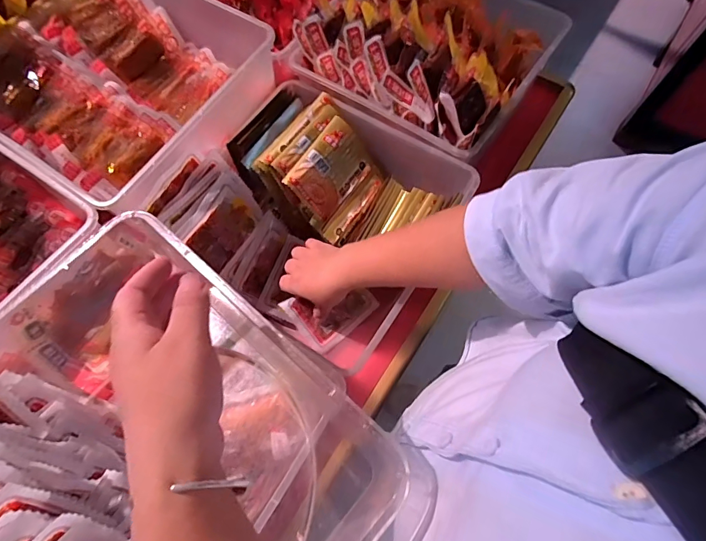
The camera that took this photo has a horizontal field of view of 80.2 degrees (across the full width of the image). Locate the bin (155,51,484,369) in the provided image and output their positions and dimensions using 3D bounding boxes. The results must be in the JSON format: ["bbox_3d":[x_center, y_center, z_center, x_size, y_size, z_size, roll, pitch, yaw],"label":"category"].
[{"bbox_3d":[-0.054,-0.079,0.550,0.300,0.151,0.267,34,72,12],"label":"bin"}]

